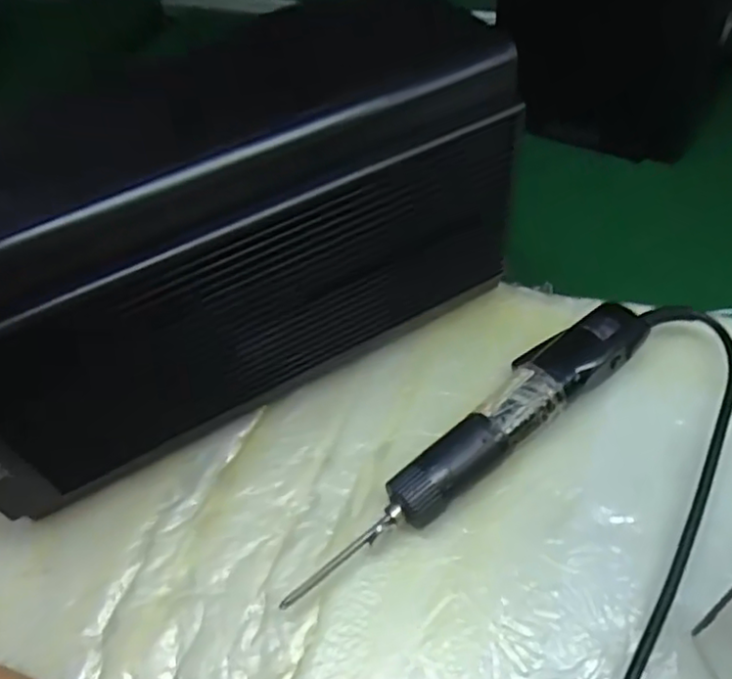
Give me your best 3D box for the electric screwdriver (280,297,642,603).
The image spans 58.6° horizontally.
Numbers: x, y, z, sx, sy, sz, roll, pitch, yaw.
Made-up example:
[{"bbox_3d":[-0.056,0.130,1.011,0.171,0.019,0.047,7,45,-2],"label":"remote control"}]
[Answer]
[{"bbox_3d":[0.066,0.062,0.392,0.278,0.041,0.044,-34,56,-20],"label":"electric screwdriver"}]

